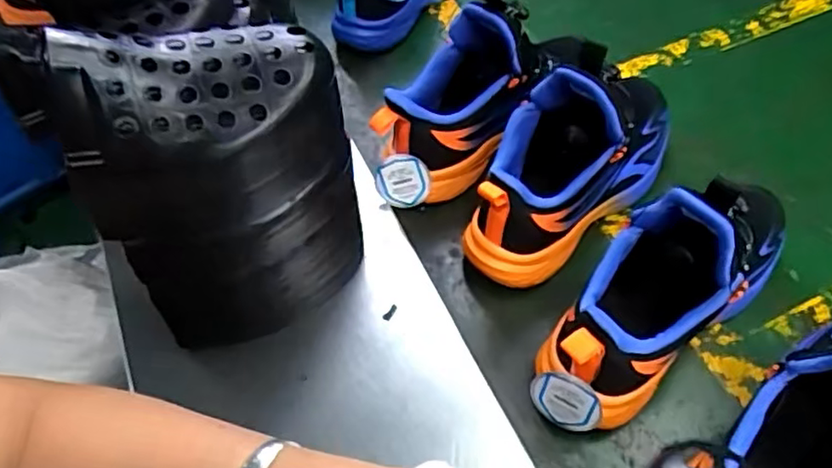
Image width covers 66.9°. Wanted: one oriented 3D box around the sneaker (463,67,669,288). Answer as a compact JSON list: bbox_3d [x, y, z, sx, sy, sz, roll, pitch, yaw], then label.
[{"bbox_3d":[0.131,-0.067,0.495,0.226,0.143,0.093,-38,63,-22],"label":"sneaker"}]

